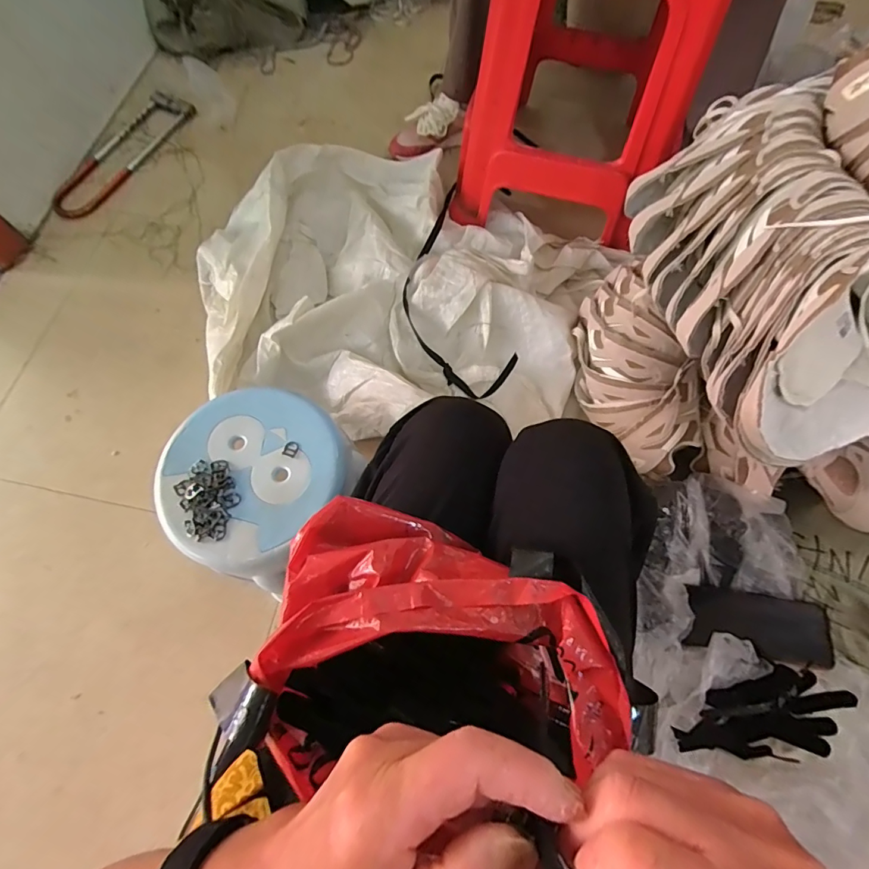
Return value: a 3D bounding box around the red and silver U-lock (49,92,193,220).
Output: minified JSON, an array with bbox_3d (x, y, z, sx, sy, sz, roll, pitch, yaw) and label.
[{"bbox_3d":[-0.683,-0.626,0.995,0.104,0.031,0.403,25,67,0],"label":"red and silver U-lock"}]

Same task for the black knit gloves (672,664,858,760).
[{"bbox_3d":[0.359,0.316,0.502,0.177,0.052,0.081,-7,69,-2],"label":"black knit gloves"}]

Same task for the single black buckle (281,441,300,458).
[{"bbox_3d":[-0.181,0.018,0.572,0.017,0.005,0.020,17,70,7],"label":"single black buckle"}]

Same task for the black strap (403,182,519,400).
[{"bbox_3d":[0.016,-0.295,0.840,0.172,0.055,0.503,-13,69,-4],"label":"black strap"}]

